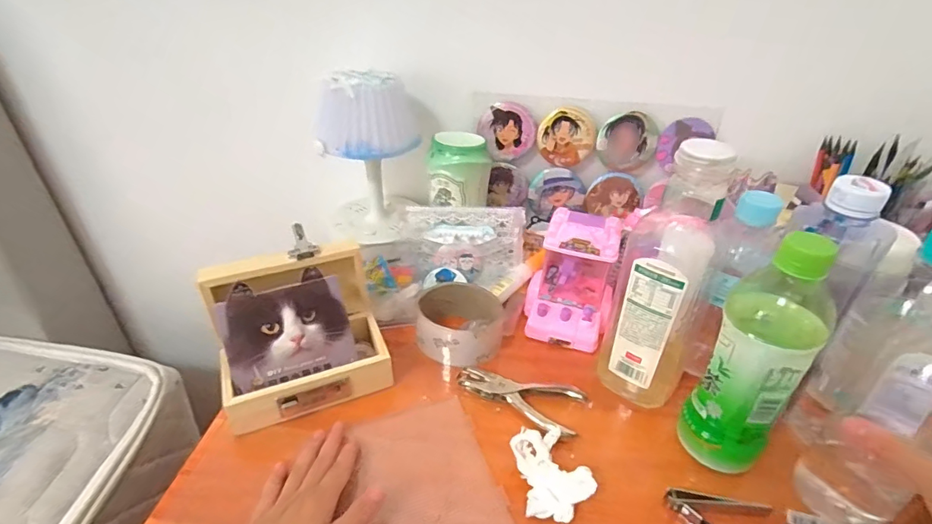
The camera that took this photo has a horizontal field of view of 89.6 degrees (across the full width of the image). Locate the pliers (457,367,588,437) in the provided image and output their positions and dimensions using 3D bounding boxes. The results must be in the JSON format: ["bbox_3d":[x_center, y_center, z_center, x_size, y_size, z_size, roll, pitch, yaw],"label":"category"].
[{"bbox_3d":[0.054,0.127,0.462,0.119,0.016,0.054,19,38,23],"label":"pliers"}]

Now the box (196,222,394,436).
[{"bbox_3d":[-0.156,0.064,0.447,0.145,0.125,0.103,-14,38,-22],"label":"box"}]

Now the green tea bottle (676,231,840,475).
[{"bbox_3d":[0.224,0.077,0.365,0.064,0.218,0.058,27,42,32],"label":"green tea bottle"}]

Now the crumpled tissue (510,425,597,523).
[{"bbox_3d":[0.070,0.172,0.386,0.053,0.024,0.071,-4,35,-8],"label":"crumpled tissue"}]

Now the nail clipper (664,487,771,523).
[{"bbox_3d":[0.194,0.202,0.366,0.075,0.012,0.055,16,37,19],"label":"nail clipper"}]

